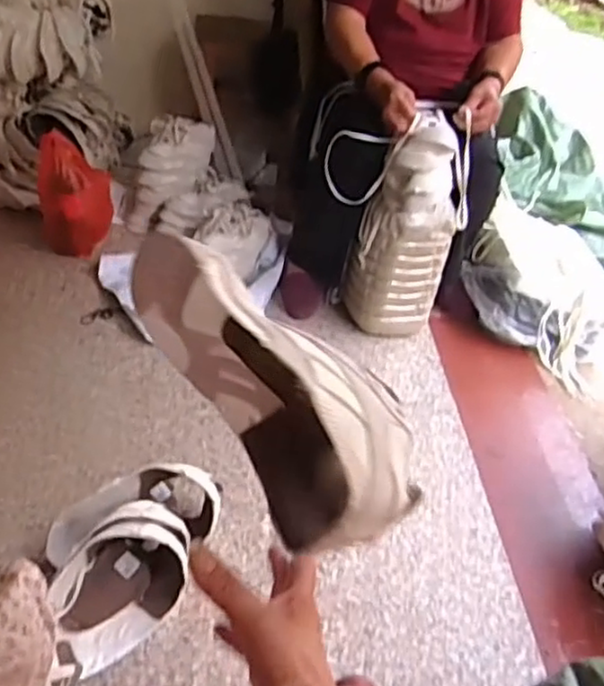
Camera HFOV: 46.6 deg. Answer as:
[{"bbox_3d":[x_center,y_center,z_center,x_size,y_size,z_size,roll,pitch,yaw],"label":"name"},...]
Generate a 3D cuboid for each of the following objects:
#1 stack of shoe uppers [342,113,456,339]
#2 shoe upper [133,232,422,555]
[{"bbox_3d":[0.204,-0.234,1.462,0.152,0.435,0.172,-21,45,-33],"label":"stack of shoe uppers"},{"bbox_3d":[-0.021,0.026,0.454,0.083,0.223,0.175,-37,12,-22],"label":"shoe upper"}]

